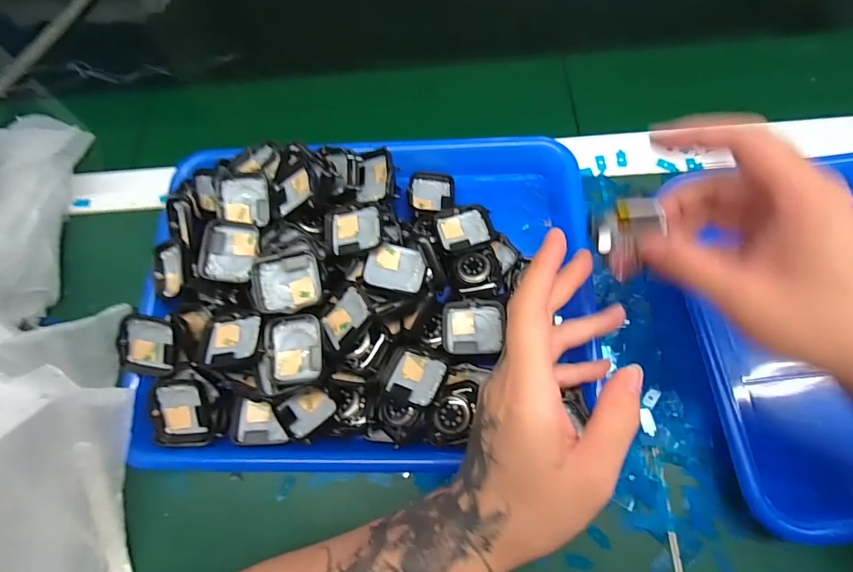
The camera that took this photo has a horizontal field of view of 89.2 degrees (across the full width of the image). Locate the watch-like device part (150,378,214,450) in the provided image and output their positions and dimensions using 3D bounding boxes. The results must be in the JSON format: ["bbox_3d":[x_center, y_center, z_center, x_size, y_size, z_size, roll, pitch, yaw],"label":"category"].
[{"bbox_3d":[-0.165,0.085,0.294,0.039,0.012,0.046,-4,97,-6],"label":"watch-like device part"}]

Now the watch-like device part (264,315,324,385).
[{"bbox_3d":[-0.084,0.040,0.278,0.035,0.010,0.043,-9,71,2],"label":"watch-like device part"}]

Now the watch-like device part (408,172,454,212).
[{"bbox_3d":[0.005,-0.076,0.355,0.038,0.012,0.039,2,71,-2],"label":"watch-like device part"}]

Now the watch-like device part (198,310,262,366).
[{"bbox_3d":[-0.129,0.034,0.285,0.037,0.005,0.034,-7,62,2],"label":"watch-like device part"}]

